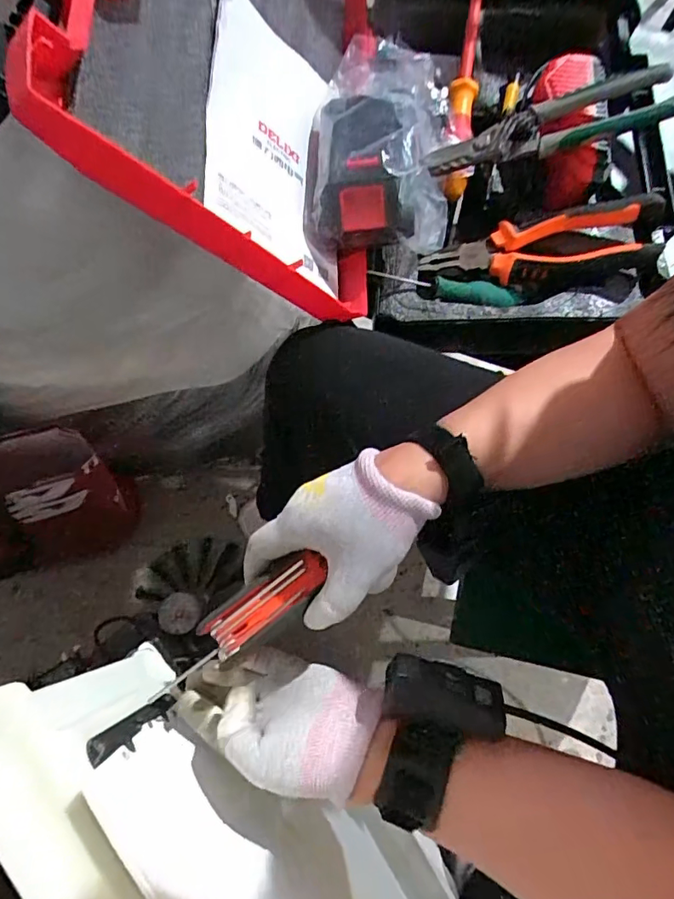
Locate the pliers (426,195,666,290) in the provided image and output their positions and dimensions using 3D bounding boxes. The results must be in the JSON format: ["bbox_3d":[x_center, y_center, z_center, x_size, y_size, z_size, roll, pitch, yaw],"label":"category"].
[{"bbox_3d":[0.173,-0.173,0.440,0.188,0.028,0.053,-3,74,15],"label":"pliers"}]

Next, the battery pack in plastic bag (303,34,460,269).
[{"bbox_3d":[0.038,-0.255,0.424,0.121,0.062,0.195,3,75,2],"label":"battery pack in plastic bag"}]

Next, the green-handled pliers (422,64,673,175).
[{"bbox_3d":[0.169,-0.262,0.418,0.189,0.021,0.049,-10,74,15],"label":"green-handled pliers"}]

